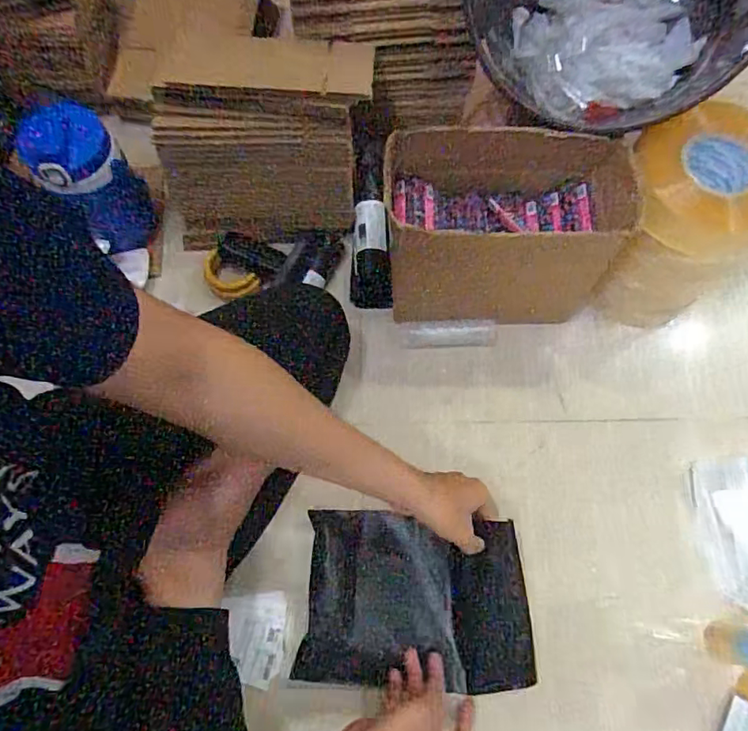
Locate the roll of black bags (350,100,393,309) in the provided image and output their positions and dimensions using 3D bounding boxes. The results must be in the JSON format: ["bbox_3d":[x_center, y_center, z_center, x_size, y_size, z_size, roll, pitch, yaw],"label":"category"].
[{"bbox_3d":[-0.005,-0.206,0.735,0.057,0.271,0.045,-1,32,0],"label":"roll of black bags"}]

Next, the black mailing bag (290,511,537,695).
[{"bbox_3d":[0.048,0.273,0.642,0.256,0.043,0.190,1,70,1],"label":"black mailing bag"}]

